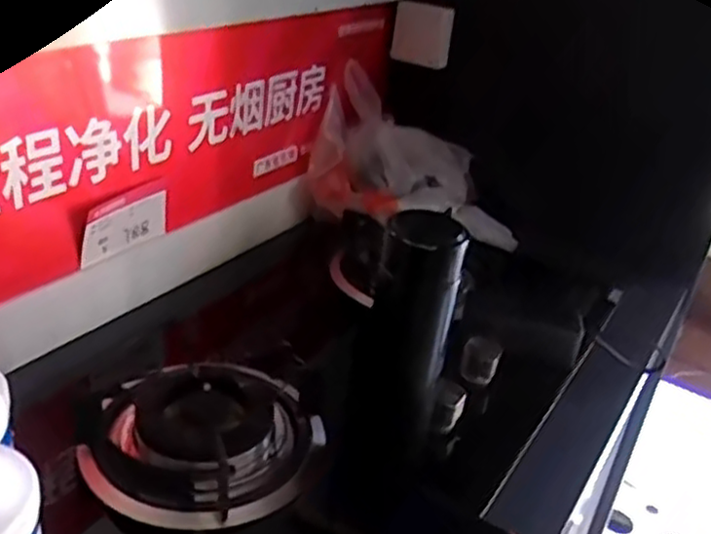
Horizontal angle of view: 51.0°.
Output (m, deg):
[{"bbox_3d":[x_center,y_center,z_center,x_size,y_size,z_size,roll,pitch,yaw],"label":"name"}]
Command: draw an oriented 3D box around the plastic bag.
[{"bbox_3d":[0.078,-0.151,1.100,0.294,0.195,0.136,-1,29,-15],"label":"plastic bag"}]

